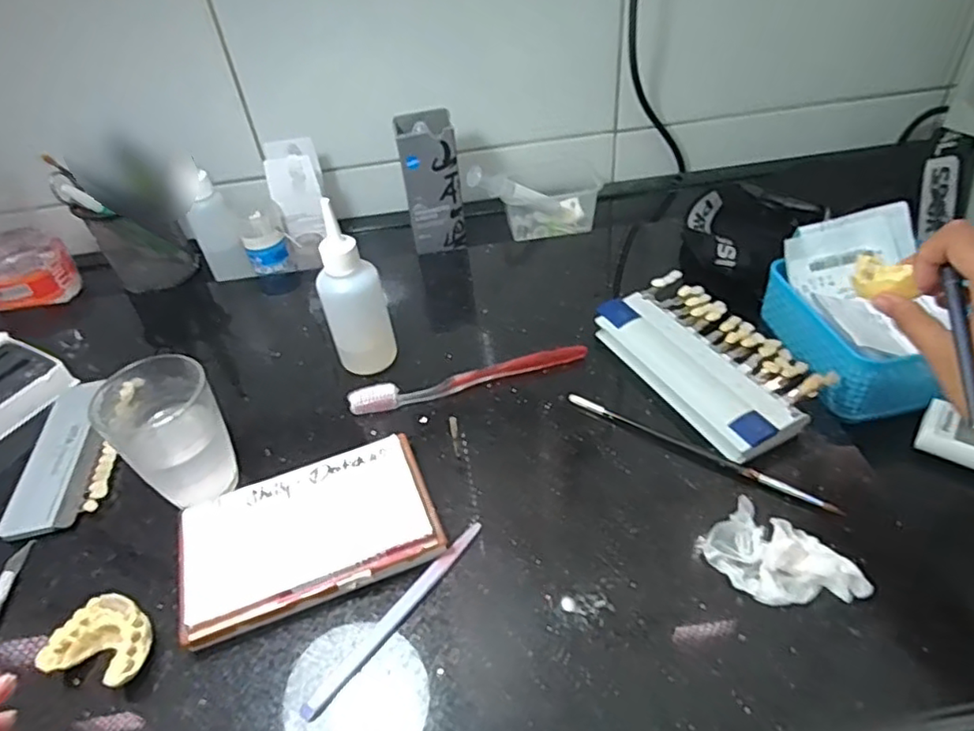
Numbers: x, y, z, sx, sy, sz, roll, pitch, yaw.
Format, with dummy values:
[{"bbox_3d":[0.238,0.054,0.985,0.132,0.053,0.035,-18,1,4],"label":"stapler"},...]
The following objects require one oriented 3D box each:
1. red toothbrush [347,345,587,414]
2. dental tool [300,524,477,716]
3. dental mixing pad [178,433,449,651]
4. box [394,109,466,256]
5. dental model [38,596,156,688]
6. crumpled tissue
[{"bbox_3d":[-0.014,0.009,0.495,0.190,0.013,0.019,-15,42,-6],"label":"red toothbrush"},{"bbox_3d":[-0.050,0.141,0.358,0.011,0.007,0.138,24,52,32],"label":"dental tool"},{"bbox_3d":[-0.111,0.103,0.392,0.153,0.019,0.092,-20,43,-11],"label":"dental mixing pad"},{"bbox_3d":[-0.055,-0.183,0.633,0.056,0.127,0.051,-7,42,0],"label":"box"},{"bbox_3d":[-0.212,0.158,0.351,0.049,0.030,0.044,9,45,19],"label":"dental model"},{"bbox_3d":[0.167,0.113,0.355,0.053,0.016,0.078,-34,47,-24],"label":"crumpled tissue"}]

